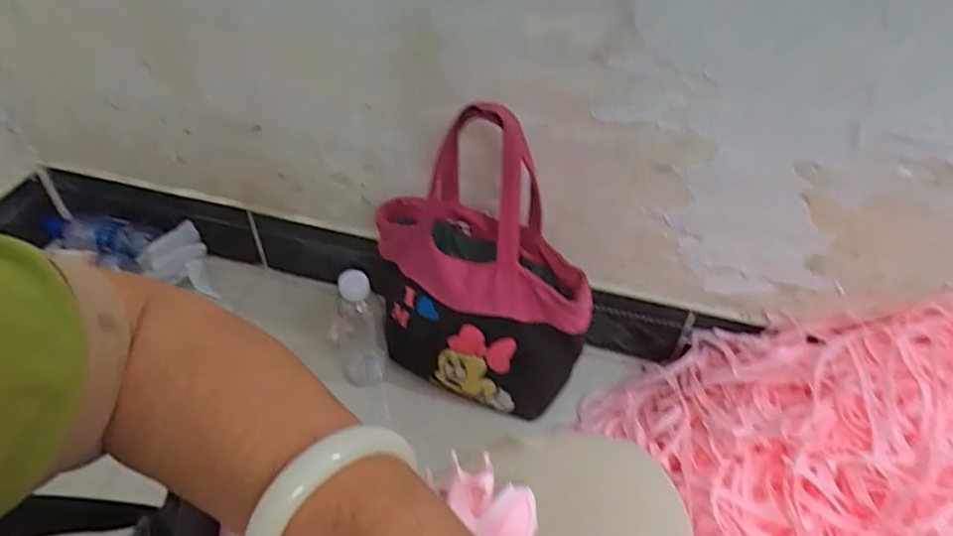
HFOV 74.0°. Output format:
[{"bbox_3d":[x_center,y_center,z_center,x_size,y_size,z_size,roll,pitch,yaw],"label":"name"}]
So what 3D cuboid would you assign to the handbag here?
[{"bbox_3d":[-0.001,-0.009,0.694,0.260,0.334,0.121,25,50,22],"label":"handbag"}]

